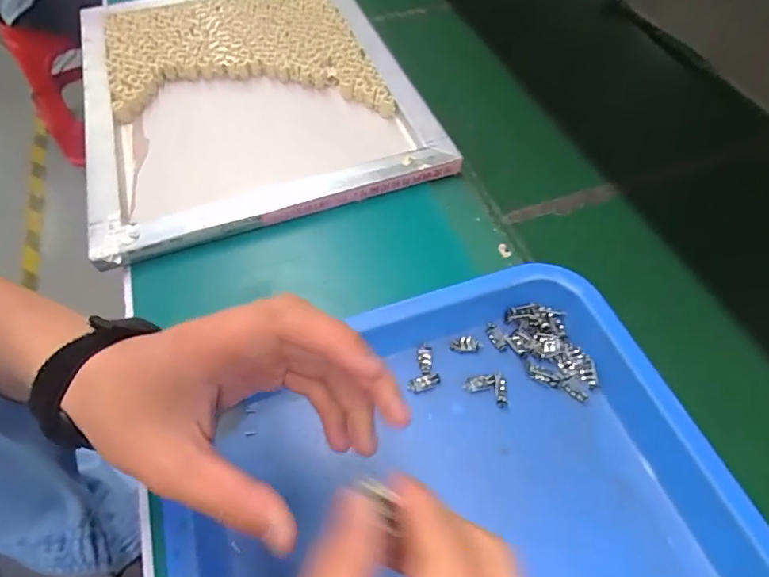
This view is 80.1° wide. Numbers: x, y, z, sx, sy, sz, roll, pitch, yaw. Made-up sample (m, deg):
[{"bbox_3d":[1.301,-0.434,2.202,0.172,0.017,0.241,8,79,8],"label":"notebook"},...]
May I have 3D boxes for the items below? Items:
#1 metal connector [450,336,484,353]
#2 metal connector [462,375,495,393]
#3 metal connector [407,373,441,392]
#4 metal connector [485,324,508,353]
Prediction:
[{"bbox_3d":[0.067,0.045,0.373,0.027,0.006,0.011,-1,57,-2],"label":"metal connector"},{"bbox_3d":[0.073,0.074,0.354,0.025,0.004,0.011,-14,58,3],"label":"metal connector"},{"bbox_3d":[0.032,0.073,0.356,0.025,0.007,0.011,-21,60,-14],"label":"metal connector"},{"bbox_3d":[0.094,0.041,0.379,0.011,0.006,0.026,-13,58,-10],"label":"metal connector"}]

